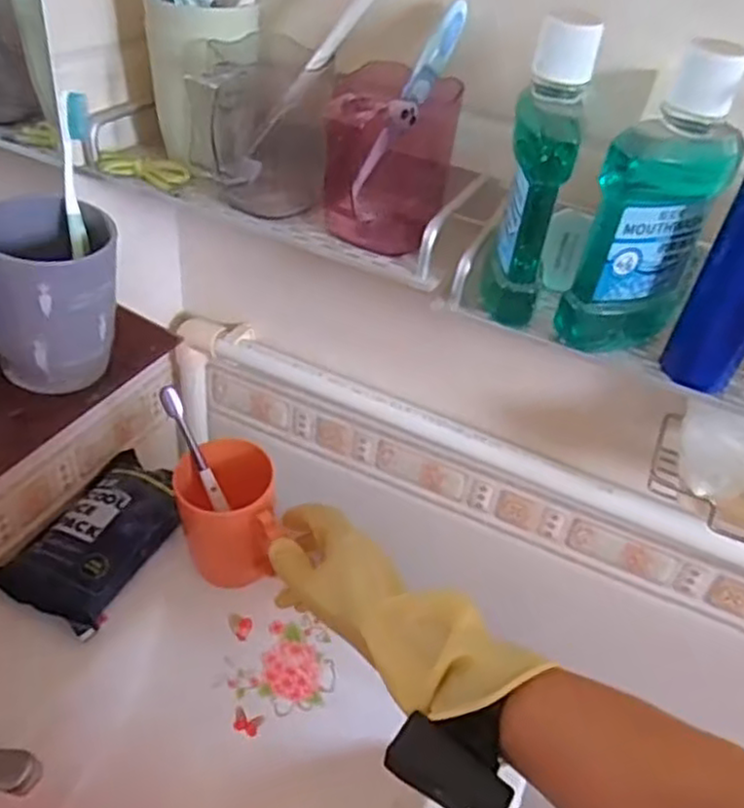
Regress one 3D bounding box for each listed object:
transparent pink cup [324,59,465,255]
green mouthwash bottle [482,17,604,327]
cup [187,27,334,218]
[{"bbox_3d":[0.012,-0.159,0.469,0.078,0.097,0.094,8,38,1],"label":"transparent pink cup"},{"bbox_3d":[0.097,-0.134,0.415,0.035,0.163,0.087,15,39,10],"label":"green mouthwash bottle"},{"bbox_3d":[-0.082,-0.201,0.510,0.091,0.103,0.102,-6,40,-17],"label":"cup"}]

